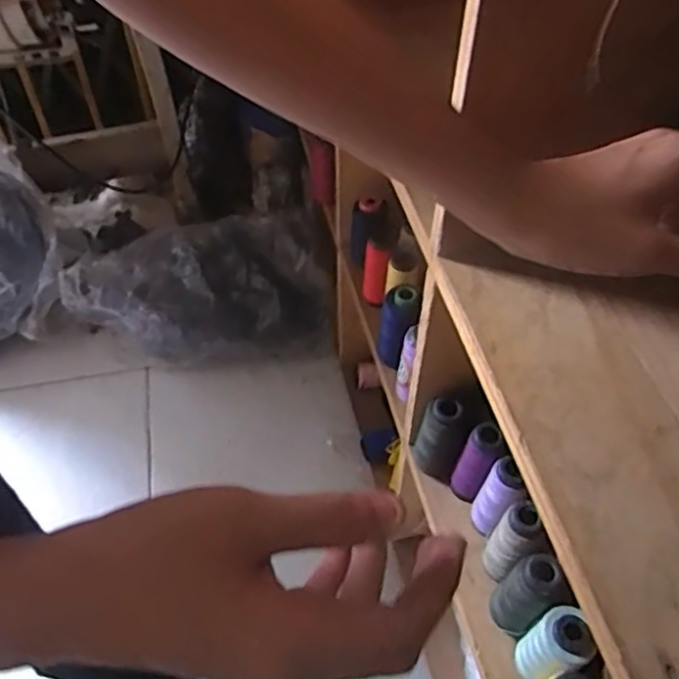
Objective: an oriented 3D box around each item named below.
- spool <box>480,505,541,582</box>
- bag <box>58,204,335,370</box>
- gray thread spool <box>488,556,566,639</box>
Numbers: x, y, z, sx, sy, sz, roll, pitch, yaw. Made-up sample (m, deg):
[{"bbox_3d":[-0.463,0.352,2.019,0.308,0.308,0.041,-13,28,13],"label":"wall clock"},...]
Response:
[{"bbox_3d":[0.162,0.195,0.616,0.034,0.116,0.041,30,59,21],"label":"spool"},{"bbox_3d":[-0.256,-0.102,1.242,0.476,0.169,0.300,-8,53,-5],"label":"bag"},{"bbox_3d":[0.166,0.232,0.584,0.040,0.105,0.041,0,53,0],"label":"gray thread spool"}]

